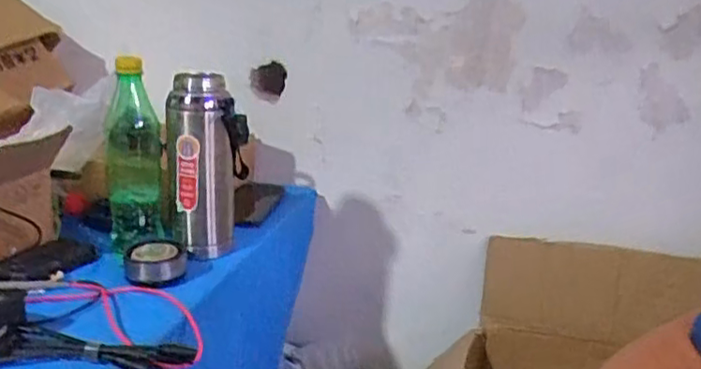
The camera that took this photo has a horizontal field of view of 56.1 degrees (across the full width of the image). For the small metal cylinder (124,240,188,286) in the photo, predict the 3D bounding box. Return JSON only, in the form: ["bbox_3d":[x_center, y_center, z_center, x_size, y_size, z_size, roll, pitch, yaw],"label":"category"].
[{"bbox_3d":[-0.222,0.086,0.747,0.065,0.029,0.073,-3,18,-19],"label":"small metal cylinder"}]

